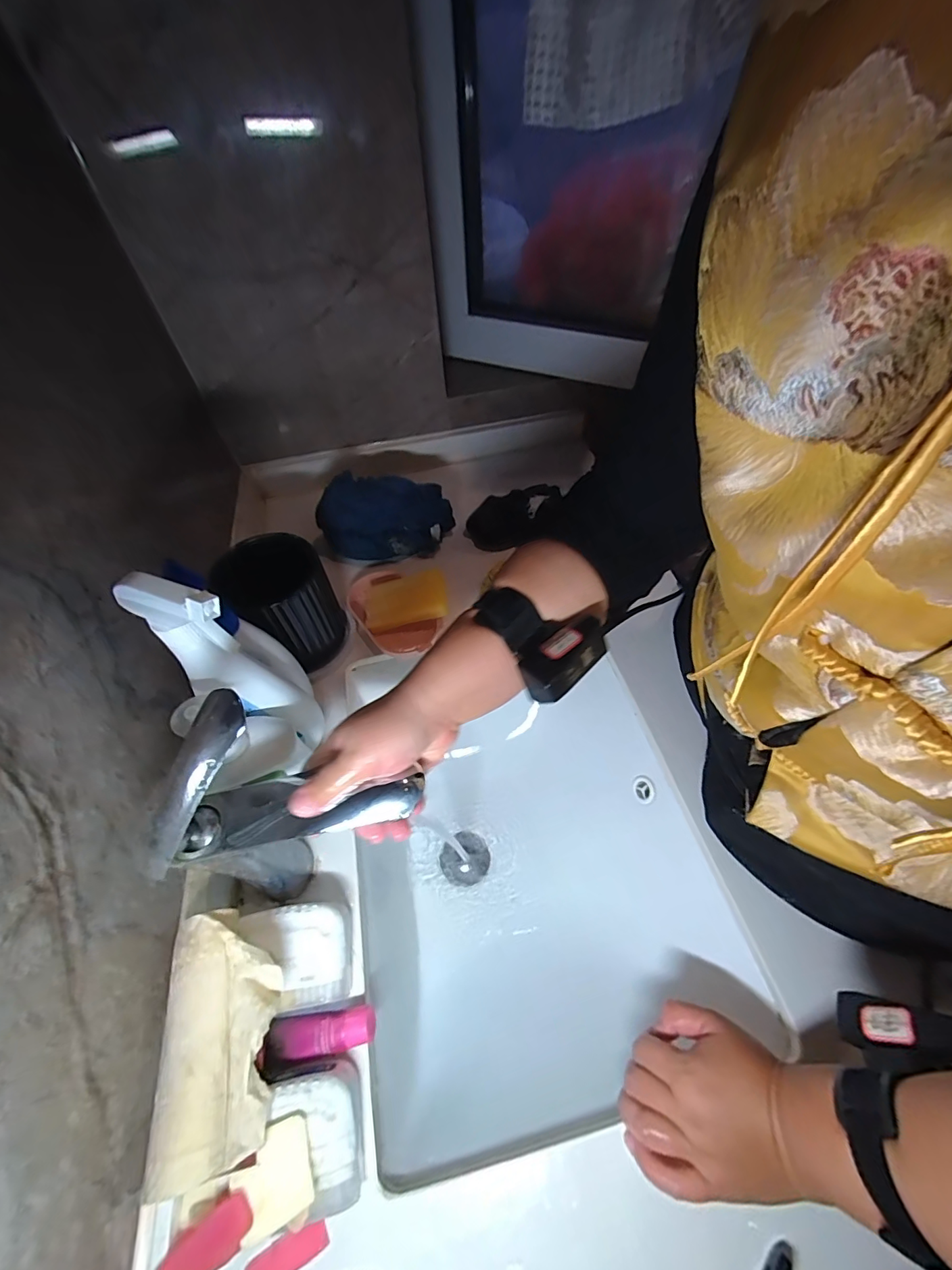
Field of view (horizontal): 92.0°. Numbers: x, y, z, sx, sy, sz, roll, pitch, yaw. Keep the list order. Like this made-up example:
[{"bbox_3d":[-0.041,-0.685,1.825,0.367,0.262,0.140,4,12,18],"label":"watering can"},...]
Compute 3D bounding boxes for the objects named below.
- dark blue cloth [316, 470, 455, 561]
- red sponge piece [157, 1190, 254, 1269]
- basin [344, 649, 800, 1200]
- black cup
[{"bbox_3d":[-0.131,-0.171,0.673,0.185,0.117,0.044,1,7,-12],"label":"dark blue cloth"},{"bbox_3d":[-0.164,0.370,0.279,0.055,0.011,0.026,-29,57,-18],"label":"red sponge piece"},{"bbox_3d":[0.043,0.233,0.533,0.344,0.148,0.452,-12,53,-6],"label":"basin"},{"bbox_3d":[-0.218,-0.035,0.533,0.107,0.148,0.112,-1,53,2],"label":"black cup"}]

